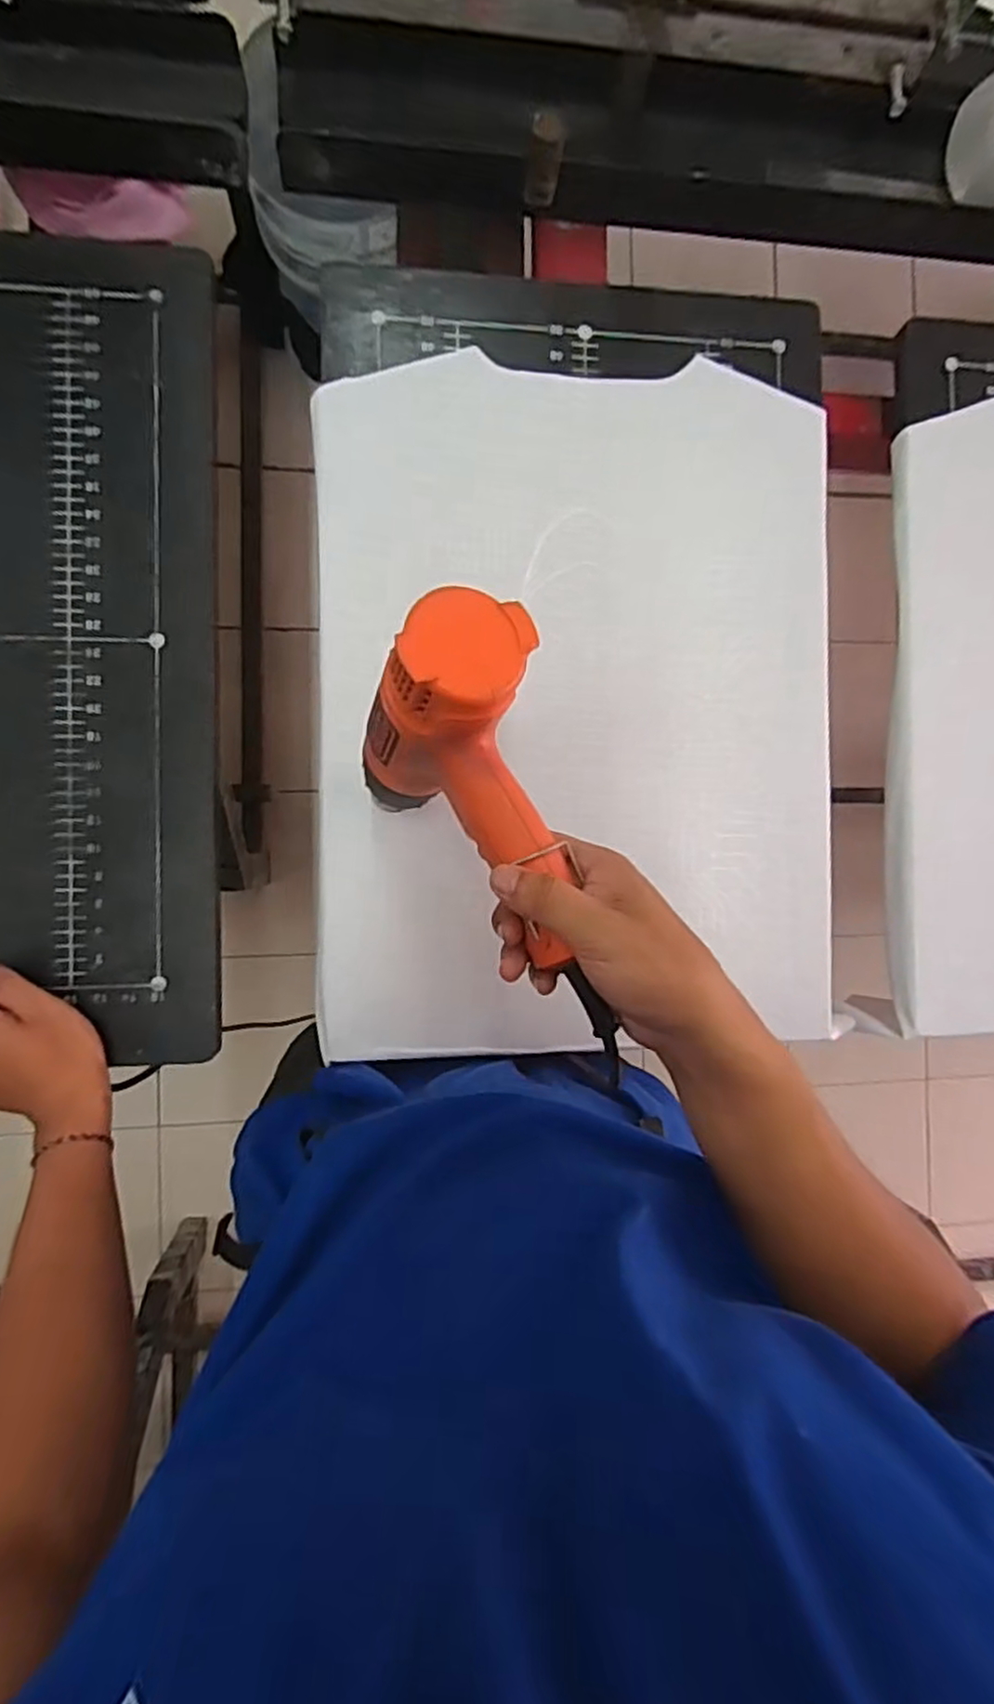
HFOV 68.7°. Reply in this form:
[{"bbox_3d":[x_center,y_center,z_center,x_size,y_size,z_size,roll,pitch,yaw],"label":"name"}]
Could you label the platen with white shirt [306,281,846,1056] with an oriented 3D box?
[{"bbox_3d":[0.067,-0.143,0.561,0.399,0.034,0.581,-1,90,-7],"label":"platen with white shirt"}]

